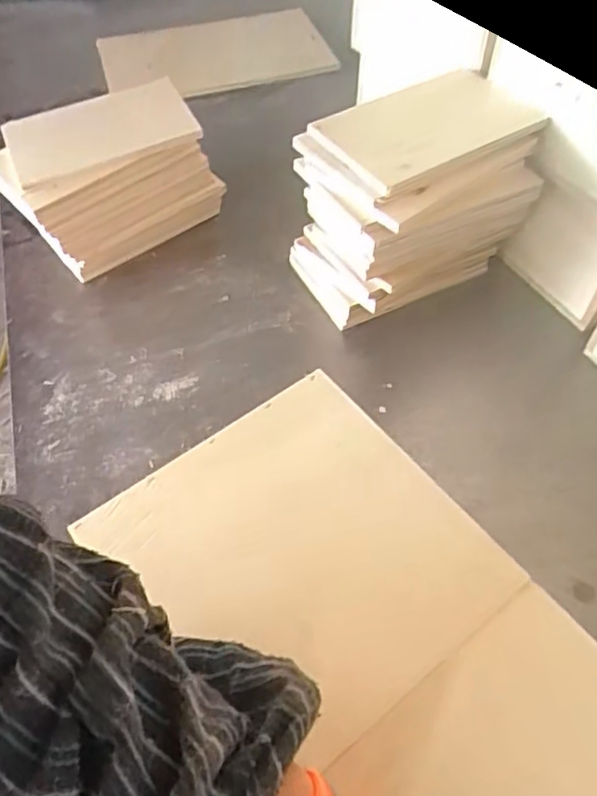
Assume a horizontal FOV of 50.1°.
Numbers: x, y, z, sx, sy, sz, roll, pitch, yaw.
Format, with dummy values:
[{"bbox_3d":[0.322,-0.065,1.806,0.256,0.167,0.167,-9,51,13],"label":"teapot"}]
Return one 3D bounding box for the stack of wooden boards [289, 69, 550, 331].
[{"bbox_3d":[0.104,-0.190,0.645,0.201,0.174,0.152,-28,58,-19],"label":"stack of wooden boards"}]

